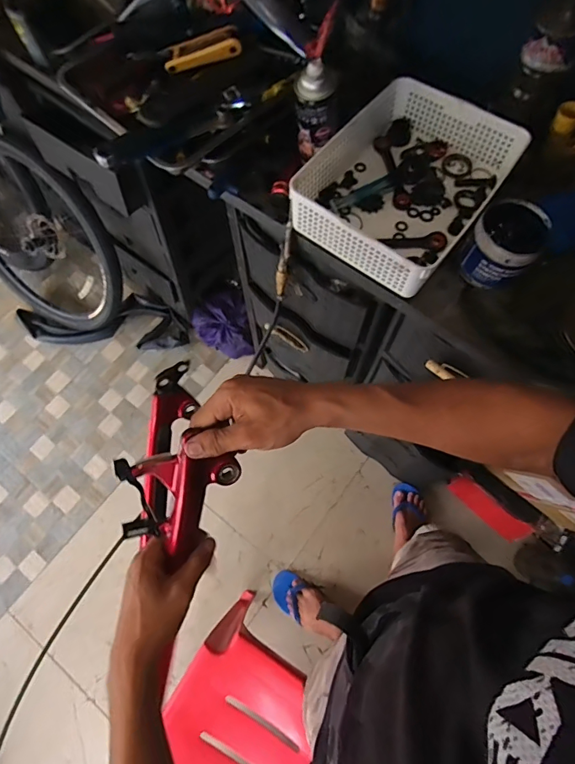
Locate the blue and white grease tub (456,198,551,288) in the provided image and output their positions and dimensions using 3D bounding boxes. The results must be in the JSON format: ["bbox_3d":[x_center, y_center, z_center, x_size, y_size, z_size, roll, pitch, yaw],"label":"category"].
[{"bbox_3d":[0.326,-0.208,0.657,0.094,0.084,0.108,35,74,12],"label":"blue and white grease tub"}]

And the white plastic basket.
[{"bbox_3d":[0.188,-0.313,0.688,0.249,0.084,0.325,35,74,13],"label":"white plastic basket"}]

